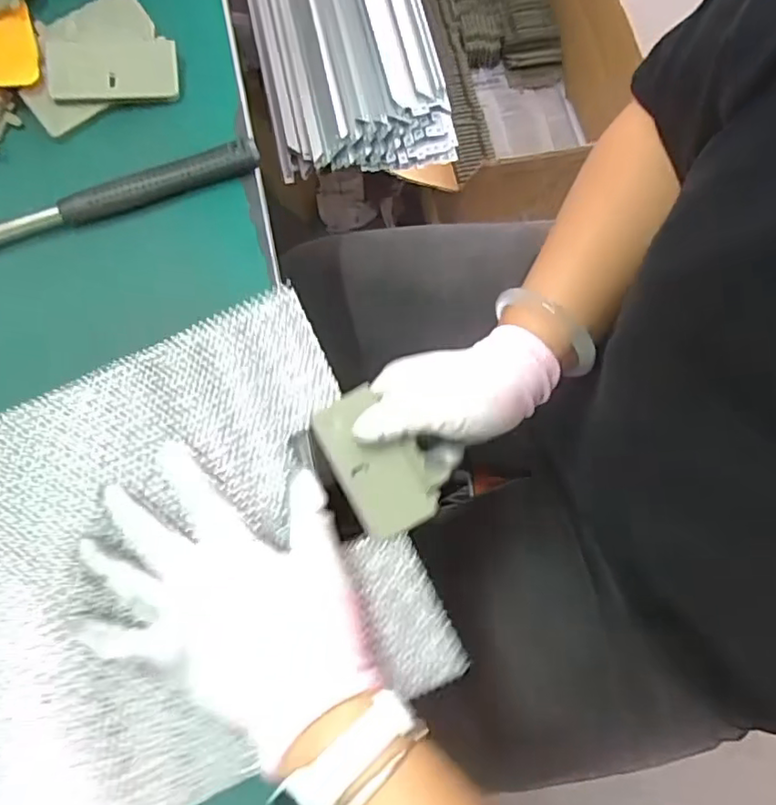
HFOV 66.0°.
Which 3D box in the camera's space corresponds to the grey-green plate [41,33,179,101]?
[{"bbox_3d":[-0.191,-0.231,0.410,0.085,0.013,0.043,-4,78,0],"label":"grey-green plate"}]

